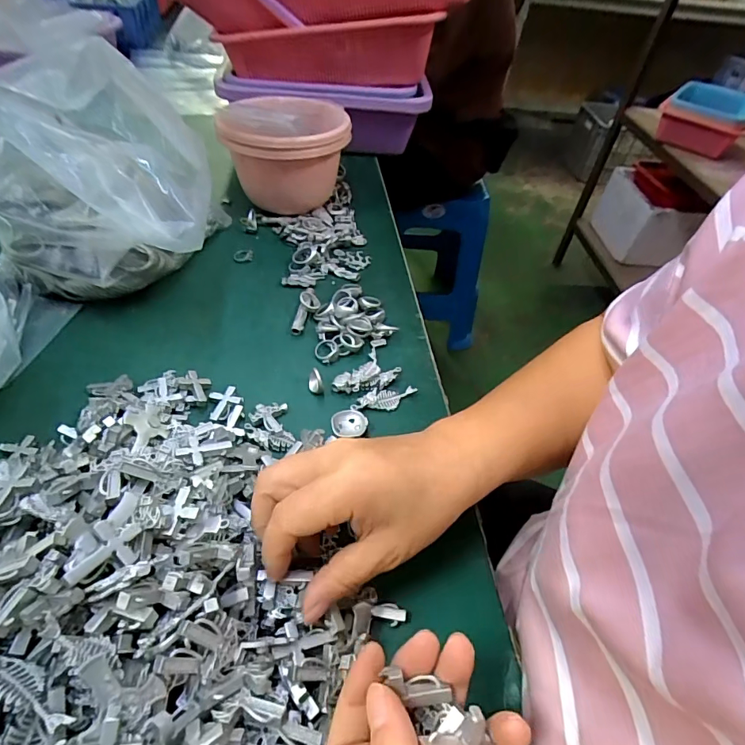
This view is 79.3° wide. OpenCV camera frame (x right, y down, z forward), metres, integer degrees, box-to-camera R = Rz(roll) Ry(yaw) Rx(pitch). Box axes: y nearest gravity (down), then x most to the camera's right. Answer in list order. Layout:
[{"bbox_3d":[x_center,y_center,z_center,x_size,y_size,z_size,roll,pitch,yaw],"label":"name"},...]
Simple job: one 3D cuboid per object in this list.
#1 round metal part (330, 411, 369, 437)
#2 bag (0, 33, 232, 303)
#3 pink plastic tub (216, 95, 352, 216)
[{"bbox_3d":[-0.018,0.040,0.354,0.028,0.009,0.025,5,48,-1],"label":"round metal part"},{"bbox_3d":[-0.226,-0.160,0.400,0.180,0.178,0.148,6,48,-1],"label":"bag"},{"bbox_3d":[-0.100,-0.255,0.540,0.141,0.112,0.132,-1,49,-7],"label":"pink plastic tub"}]

